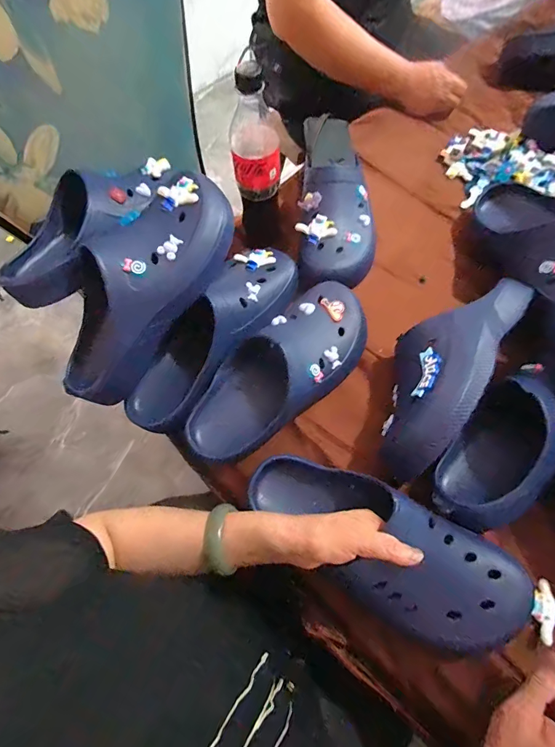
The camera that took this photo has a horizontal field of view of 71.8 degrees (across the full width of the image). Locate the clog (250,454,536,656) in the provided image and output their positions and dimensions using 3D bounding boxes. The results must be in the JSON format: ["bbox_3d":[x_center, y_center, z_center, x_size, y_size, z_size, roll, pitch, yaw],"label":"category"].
[{"bbox_3d":[0.098,0.160,0.375,0.278,0.077,0.109,27,70,25],"label":"clog"}]

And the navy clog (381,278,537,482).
[{"bbox_3d":[0.190,-0.014,0.439,0.102,0.086,0.285,32,71,14],"label":"navy clog"}]

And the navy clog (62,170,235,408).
[{"bbox_3d":[-0.160,-0.099,0.417,0.124,0.079,0.281,33,93,14],"label":"navy clog"}]

